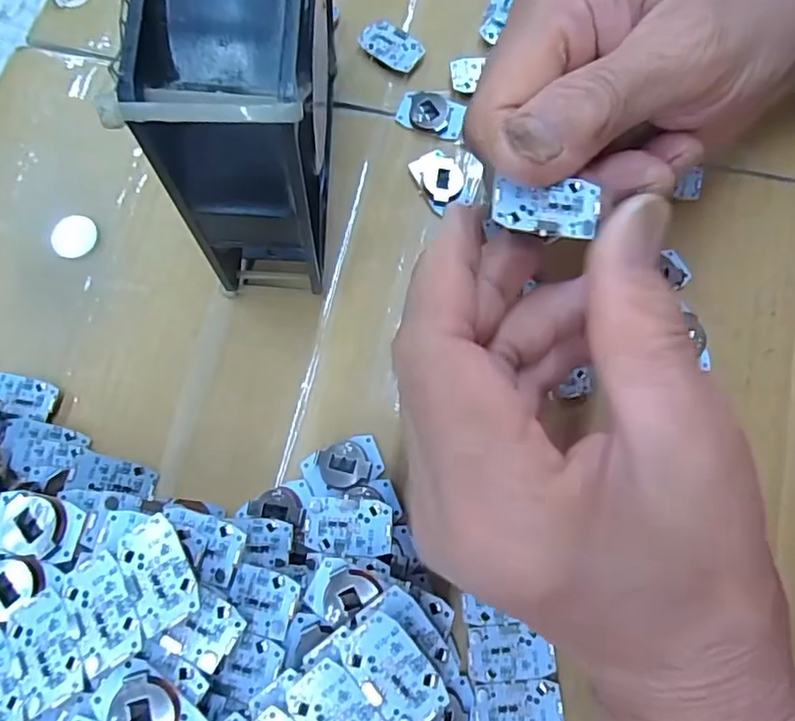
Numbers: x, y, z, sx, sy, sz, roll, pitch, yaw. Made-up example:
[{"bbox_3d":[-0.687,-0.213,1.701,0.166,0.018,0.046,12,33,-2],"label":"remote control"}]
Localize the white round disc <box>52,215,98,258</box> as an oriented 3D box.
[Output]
[{"bbox_3d":[-0.140,-0.054,0.250,0.020,0.004,0.019,0,76,1],"label":"white round disc"}]

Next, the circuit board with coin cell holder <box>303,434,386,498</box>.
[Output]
[{"bbox_3d":[-0.021,0.040,0.221,0.029,0.006,0.019,-25,77,-5],"label":"circuit board with coin cell holder"}]

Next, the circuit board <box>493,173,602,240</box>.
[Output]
[{"bbox_3d":[0.041,-0.043,0.161,0.029,0.004,0.017,5,76,3],"label":"circuit board"}]

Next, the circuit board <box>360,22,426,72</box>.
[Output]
[{"bbox_3d":[-0.003,-0.144,0.266,0.029,0.008,0.017,42,81,11],"label":"circuit board"}]

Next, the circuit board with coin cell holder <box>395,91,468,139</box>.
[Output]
[{"bbox_3d":[0.015,-0.111,0.258,0.030,0.006,0.019,19,77,6],"label":"circuit board with coin cell holder"}]

